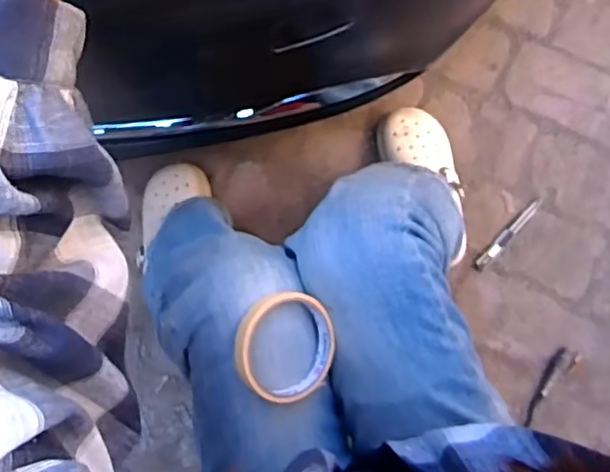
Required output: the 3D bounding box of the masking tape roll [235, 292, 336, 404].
[{"bbox_3d":[-0.017,0.091,0.499,0.087,0.016,0.088,-6,94,-31],"label":"masking tape roll"}]

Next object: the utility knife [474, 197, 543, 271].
[{"bbox_3d":[0.316,-0.004,0.947,0.018,0.017,0.144,42,86,3],"label":"utility knife"}]

